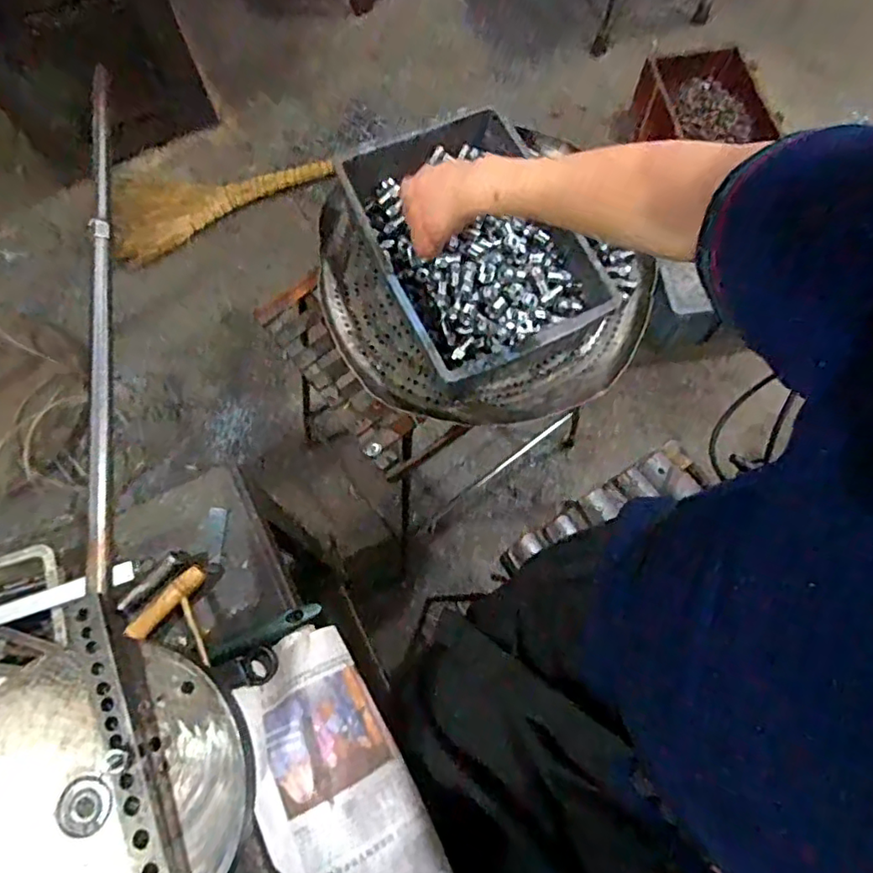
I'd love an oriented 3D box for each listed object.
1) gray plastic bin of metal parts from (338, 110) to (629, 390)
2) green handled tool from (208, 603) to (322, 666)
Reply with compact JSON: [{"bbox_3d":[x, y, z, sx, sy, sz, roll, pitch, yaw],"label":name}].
[{"bbox_3d":[0.043,-0.210,0.664,0.207,0.064,0.295,-22,72,-7],"label":"gray plastic bin of metal parts"},{"bbox_3d":[-0.147,0.171,0.522,0.099,0.014,0.018,-27,73,-8],"label":"green handled tool"}]

